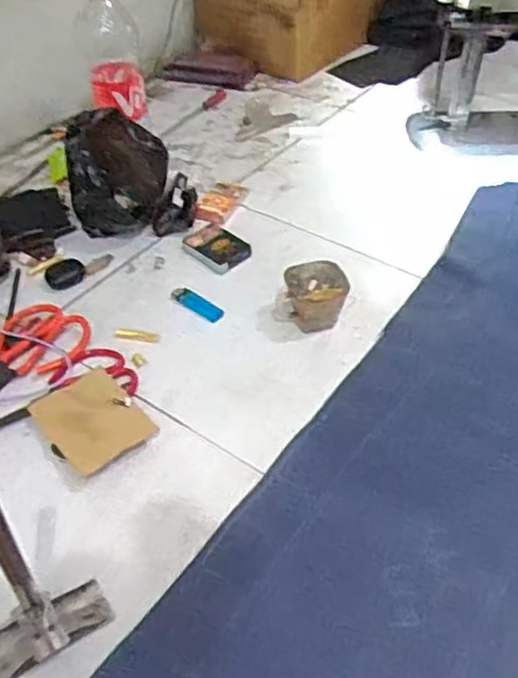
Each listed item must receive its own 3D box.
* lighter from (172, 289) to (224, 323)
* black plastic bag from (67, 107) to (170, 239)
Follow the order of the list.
[{"bbox_3d":[-0.084,-0.047,0.914,0.079,0.011,0.029,27,51,25],"label":"lighter"},{"bbox_3d":[-0.214,-0.249,1.010,0.147,0.158,0.086,-18,47,-16],"label":"black plastic bag"}]

